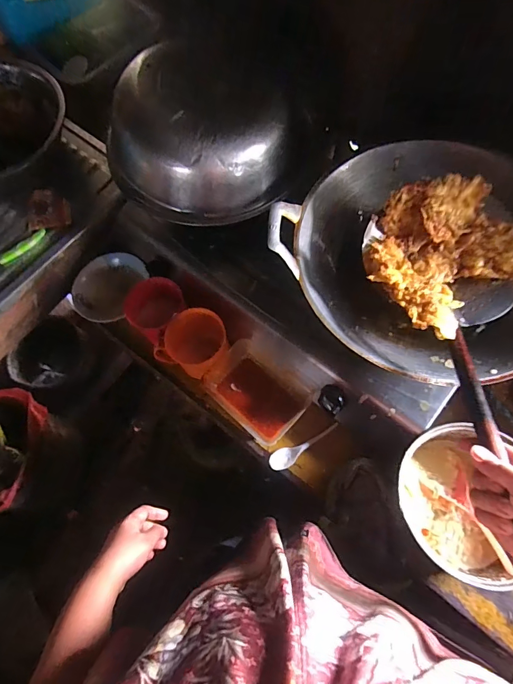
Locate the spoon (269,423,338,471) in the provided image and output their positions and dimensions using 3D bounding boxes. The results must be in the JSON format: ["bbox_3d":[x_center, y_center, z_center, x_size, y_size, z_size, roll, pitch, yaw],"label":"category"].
[{"bbox_3d":[0.082,0.181,0.690,0.131,0.027,0.034,-29,72,-10],"label":"spoon"}]

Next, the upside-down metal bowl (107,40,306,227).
[{"bbox_3d":[-0.094,-0.332,0.644,0.277,0.143,0.259,0,69,0],"label":"upside-down metal bowl"}]

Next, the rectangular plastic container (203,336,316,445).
[{"bbox_3d":[-0.002,0.092,0.716,0.176,0.057,0.124,41,75,14],"label":"rectangular plastic container"}]

